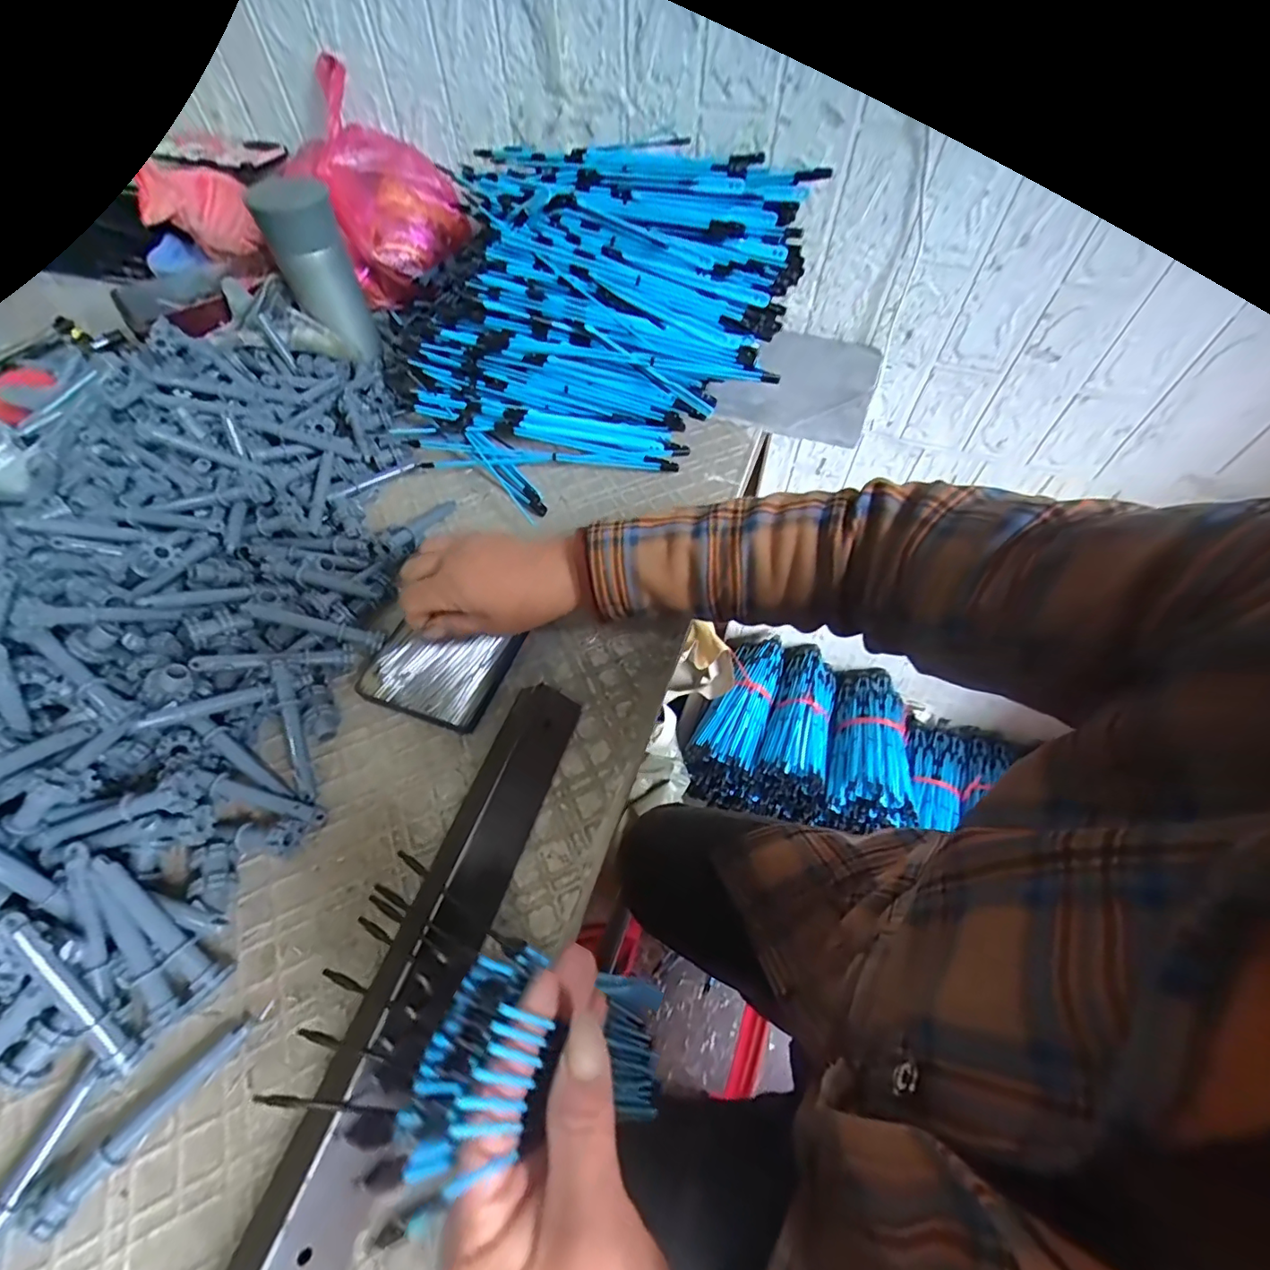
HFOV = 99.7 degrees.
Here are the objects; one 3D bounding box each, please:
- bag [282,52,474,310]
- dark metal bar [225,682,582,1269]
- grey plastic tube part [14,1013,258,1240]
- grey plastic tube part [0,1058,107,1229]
[{"bbox_3d":[-0.314,-0.532,0.653,0.158,0.171,0.152,37,63,22],"label":"bag"},{"bbox_3d":[-0.109,0.167,0.295,0.051,0.035,0.312,16,57,11],"label":"dark metal bar"},{"bbox_3d":[-0.231,0.229,0.257,0.016,0.017,0.093,36,62,22],"label":"grey plastic tube part"},{"bbox_3d":[-0.280,0.247,0.248,0.018,0.021,0.086,15,56,10],"label":"grey plastic tube part"}]

